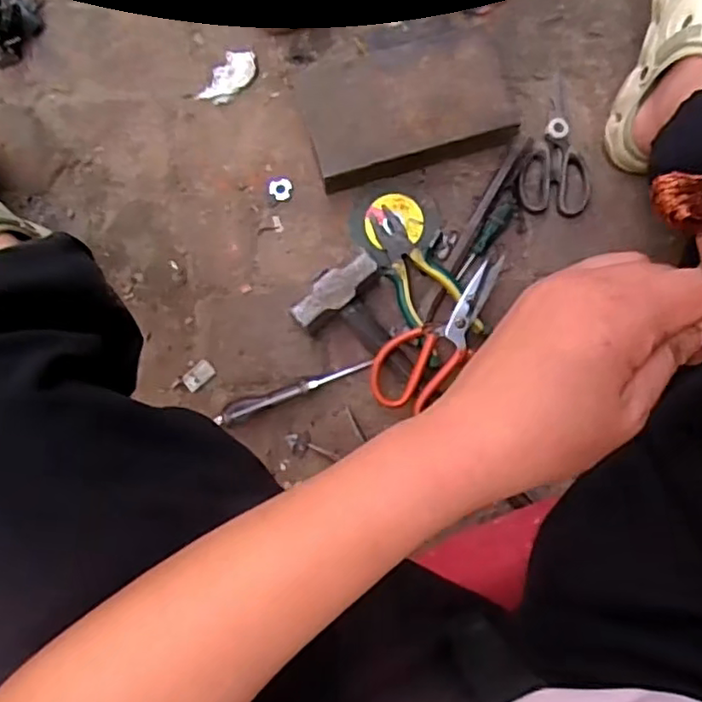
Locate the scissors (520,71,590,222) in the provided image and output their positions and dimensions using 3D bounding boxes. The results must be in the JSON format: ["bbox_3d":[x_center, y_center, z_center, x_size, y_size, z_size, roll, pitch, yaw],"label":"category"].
[{"bbox_3d":[0.237,-0.236,0.756,0.079,0.017,0.154,-1,86,-1],"label":"scissors"}]

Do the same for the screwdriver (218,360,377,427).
[{"bbox_3d":[-0.065,0.042,0.740,0.184,0.029,0.022,-23,86,-3],"label":"screwdriver"}]

